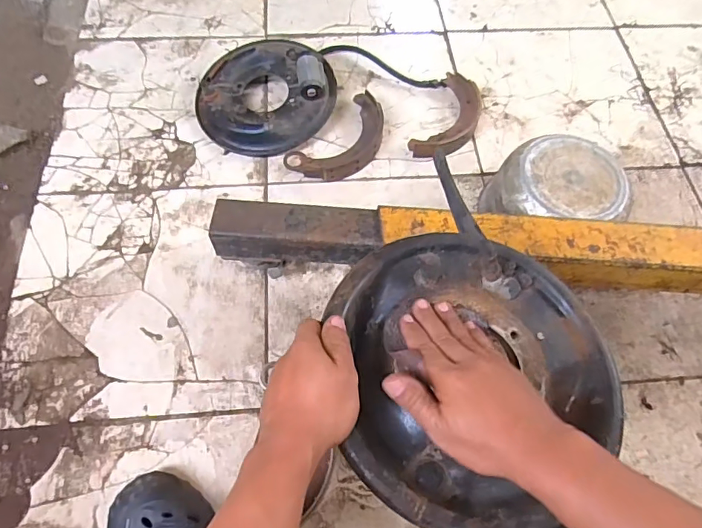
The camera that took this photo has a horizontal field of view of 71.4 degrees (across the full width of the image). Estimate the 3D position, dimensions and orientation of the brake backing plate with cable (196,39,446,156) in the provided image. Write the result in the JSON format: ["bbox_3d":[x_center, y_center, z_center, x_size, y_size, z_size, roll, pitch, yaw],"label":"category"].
[{"bbox_3d":[-0.072,-0.376,0.977,0.480,0.083,0.255,-22,67,-12],"label":"brake backing plate with cable"}]

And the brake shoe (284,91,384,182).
[{"bbox_3d":[-0.008,-0.231,0.932,0.121,0.032,0.224,39,69,15],"label":"brake shoe"}]

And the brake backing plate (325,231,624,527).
[{"bbox_3d":[0.115,0.090,0.431,0.243,0.050,0.259,1,64,-2],"label":"brake backing plate"}]

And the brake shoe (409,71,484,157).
[{"bbox_3d":[0.201,-0.287,0.966,0.102,0.035,0.223,25,66,9],"label":"brake shoe"}]

